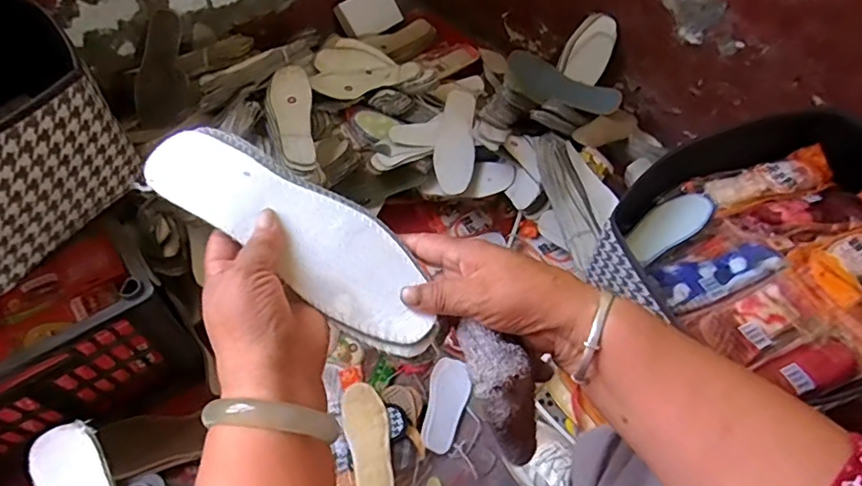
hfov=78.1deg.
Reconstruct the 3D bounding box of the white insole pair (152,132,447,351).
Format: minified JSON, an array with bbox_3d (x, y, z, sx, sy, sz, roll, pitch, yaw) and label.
[{"bbox_3d":[-0.086,-0.009,0.362,0.220,0.019,0.071,36,60,3],"label":"white insole pair"}]

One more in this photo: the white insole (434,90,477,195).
[{"bbox_3d":[0.045,-0.194,0.962,0.070,0.037,0.233,6,56,0],"label":"white insole"}]

